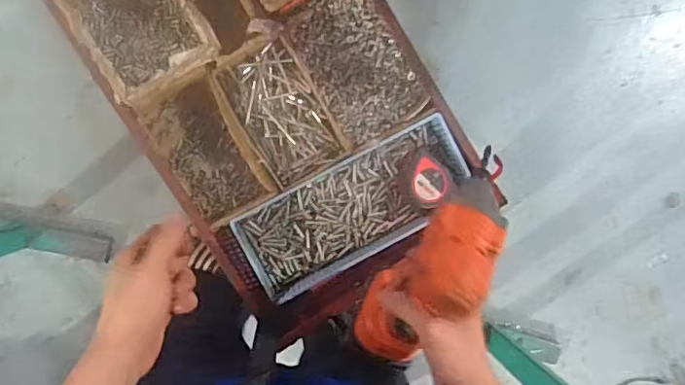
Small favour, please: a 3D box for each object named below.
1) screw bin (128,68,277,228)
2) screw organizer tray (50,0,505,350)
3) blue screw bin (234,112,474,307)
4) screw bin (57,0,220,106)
[{"bbox_3d":[-0.172,-0.049,0.708,0.109,0.058,0.174,-30,96,-4],"label":"screw bin"},{"bbox_3d":[-0.107,-0.170,0.685,0.350,0.089,0.663,-32,96,-4],"label":"screw organizer tray"},{"bbox_3d":[0.018,0.020,0.719,0.300,0.054,0.125,-29,96,-4],"label":"blue screw bin"},{"bbox_3d":[-0.244,-0.206,0.675,0.138,0.057,0.159,-31,96,-4],"label":"screw bin"}]

